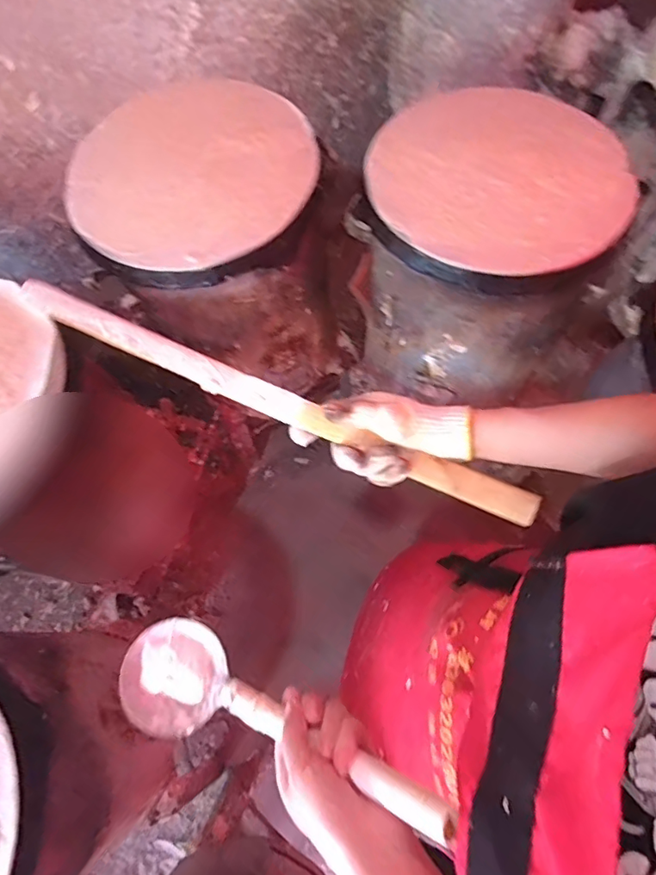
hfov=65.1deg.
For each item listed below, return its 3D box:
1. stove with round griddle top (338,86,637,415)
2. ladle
[{"bbox_3d":[0.251,-0.320,0.887,0.385,0.342,0.377,37,75,15],"label":"stove with round griddle top"},{"bbox_3d":[-0.054,0.221,0.395,0.330,0.059,0.093,0,63,44],"label":"ladle"}]

